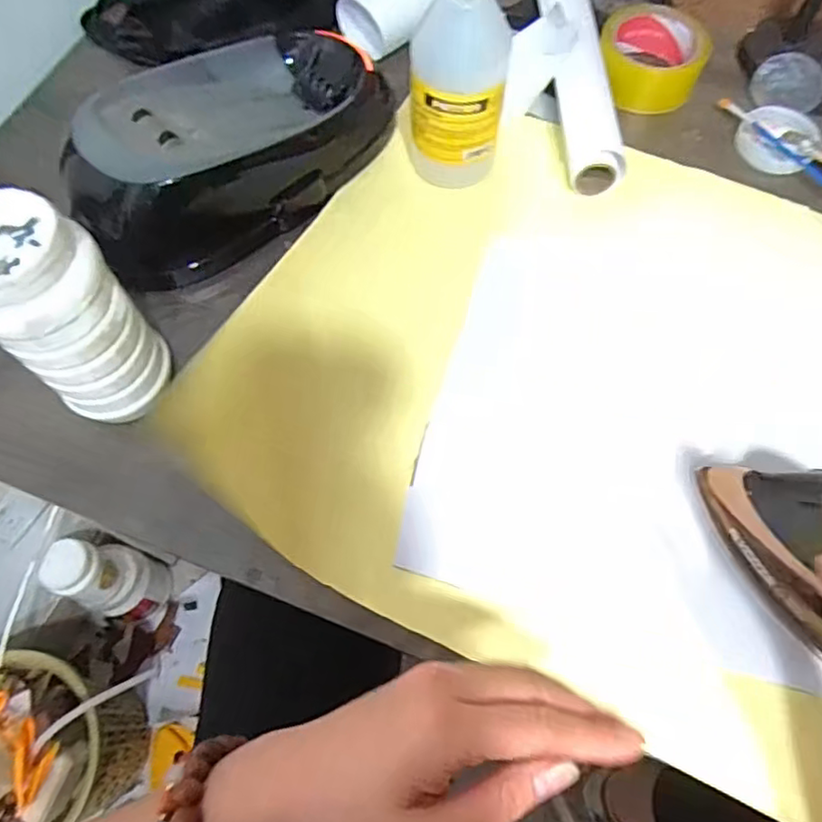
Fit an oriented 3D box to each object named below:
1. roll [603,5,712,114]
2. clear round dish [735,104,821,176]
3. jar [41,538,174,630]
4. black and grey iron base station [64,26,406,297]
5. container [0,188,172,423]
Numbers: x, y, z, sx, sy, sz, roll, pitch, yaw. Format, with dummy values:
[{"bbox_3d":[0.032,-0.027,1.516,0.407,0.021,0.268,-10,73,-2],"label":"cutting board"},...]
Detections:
[{"bbox_3d":[0.231,-0.340,0.594,0.096,0.050,0.093,0,66,0],"label":"roll"},{"bbox_3d":[0.341,-0.249,0.570,0.068,0.022,0.068,0,66,0],"label":"clear round dish"},{"bbox_3d":[-0.477,0.277,1.004,0.085,0.288,0.104,14,67,7],"label":"jar"},{"bbox_3d":[-0.143,-0.227,0.507,0.145,0.087,0.273,33,70,14],"label":"black and grey iron base station"},{"bbox_3d":[-0.215,-0.056,0.387,0.073,0.162,0.073,0,66,0],"label":"container"}]

